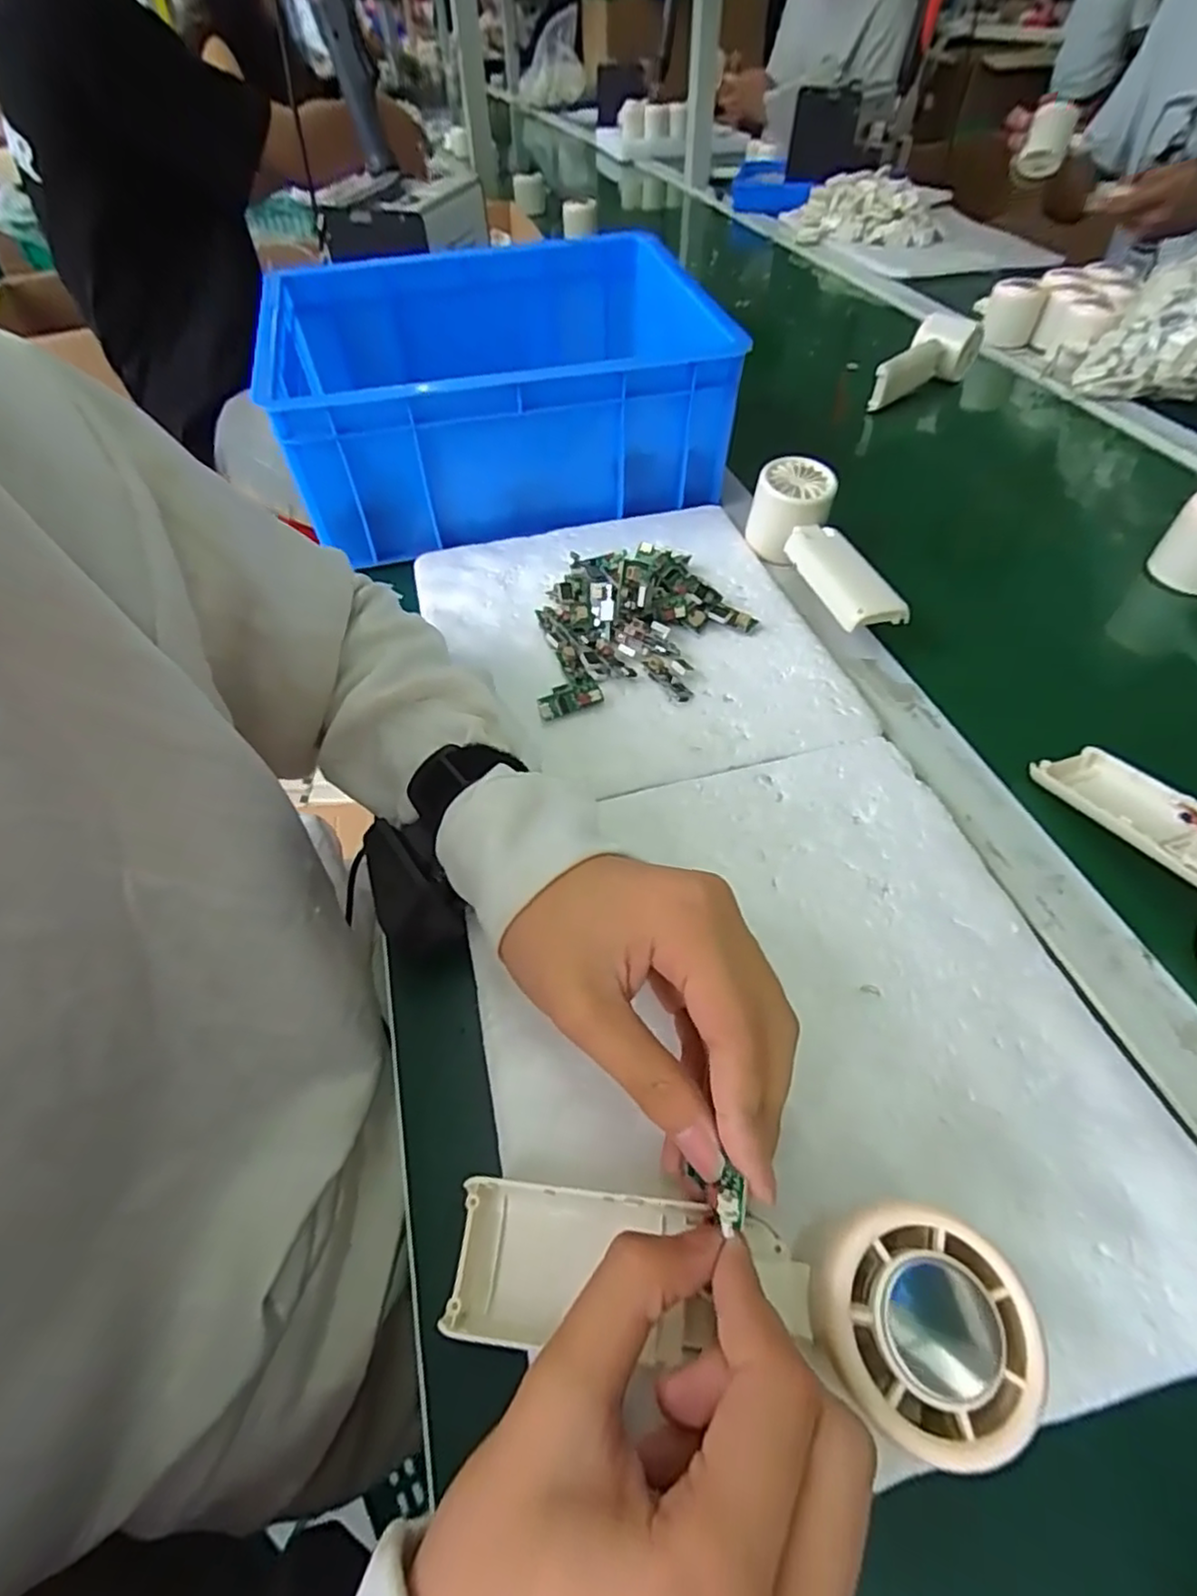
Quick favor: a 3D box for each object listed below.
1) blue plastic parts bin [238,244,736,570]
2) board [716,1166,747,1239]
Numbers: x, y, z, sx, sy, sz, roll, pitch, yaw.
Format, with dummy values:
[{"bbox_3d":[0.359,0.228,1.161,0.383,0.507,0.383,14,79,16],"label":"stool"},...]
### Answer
[{"bbox_3d":[-0.081,-0.347,0.554,0.318,0.114,0.261,-12,52,-7],"label":"blue plastic parts bin"},{"bbox_3d":[0.040,0.120,0.197,0.008,0.007,0.017,12,55,12],"label":"board"}]

